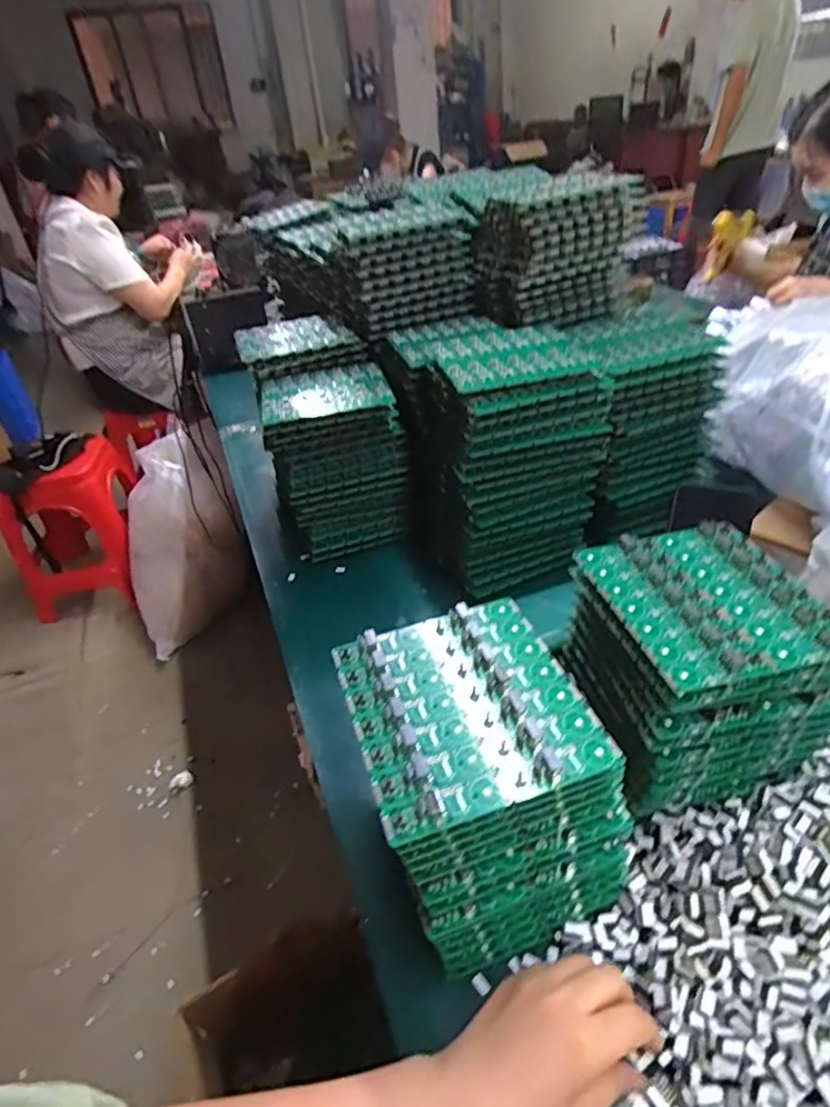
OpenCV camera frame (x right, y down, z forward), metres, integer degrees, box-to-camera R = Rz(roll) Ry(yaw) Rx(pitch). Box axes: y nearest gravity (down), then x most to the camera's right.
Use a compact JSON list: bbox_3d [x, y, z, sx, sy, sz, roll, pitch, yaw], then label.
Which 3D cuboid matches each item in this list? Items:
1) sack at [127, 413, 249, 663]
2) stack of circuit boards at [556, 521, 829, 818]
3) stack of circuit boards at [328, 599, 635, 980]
[{"bbox_3d":[-0.687,-0.035,1.696,0.333,0.478,0.362,-26,41,-24],"label":"sack"},{"bbox_3d":[0.209,0.078,0.452,0.141,0.124,0.155,-11,37,-5],"label":"stack of circuit boards"},{"bbox_3d":[0.042,0.152,0.408,0.140,0.157,0.160,-16,38,-11],"label":"stack of circuit boards"}]

